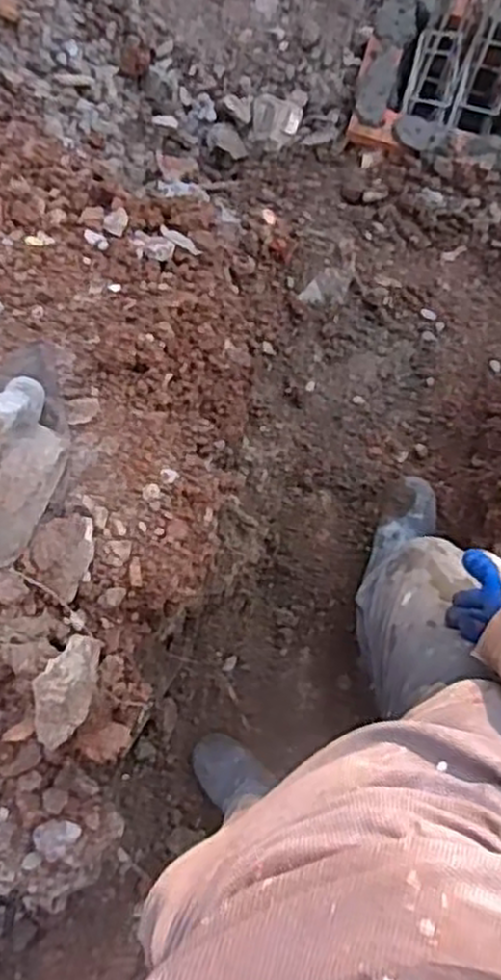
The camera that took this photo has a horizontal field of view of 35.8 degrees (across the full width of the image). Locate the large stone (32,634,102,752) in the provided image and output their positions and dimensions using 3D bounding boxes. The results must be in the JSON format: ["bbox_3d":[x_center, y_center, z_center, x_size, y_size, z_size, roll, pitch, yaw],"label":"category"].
[{"bbox_3d":[-0.243,0.264,1.013,0.062,0.075,0.145,14,79,1],"label":"large stone"}]

